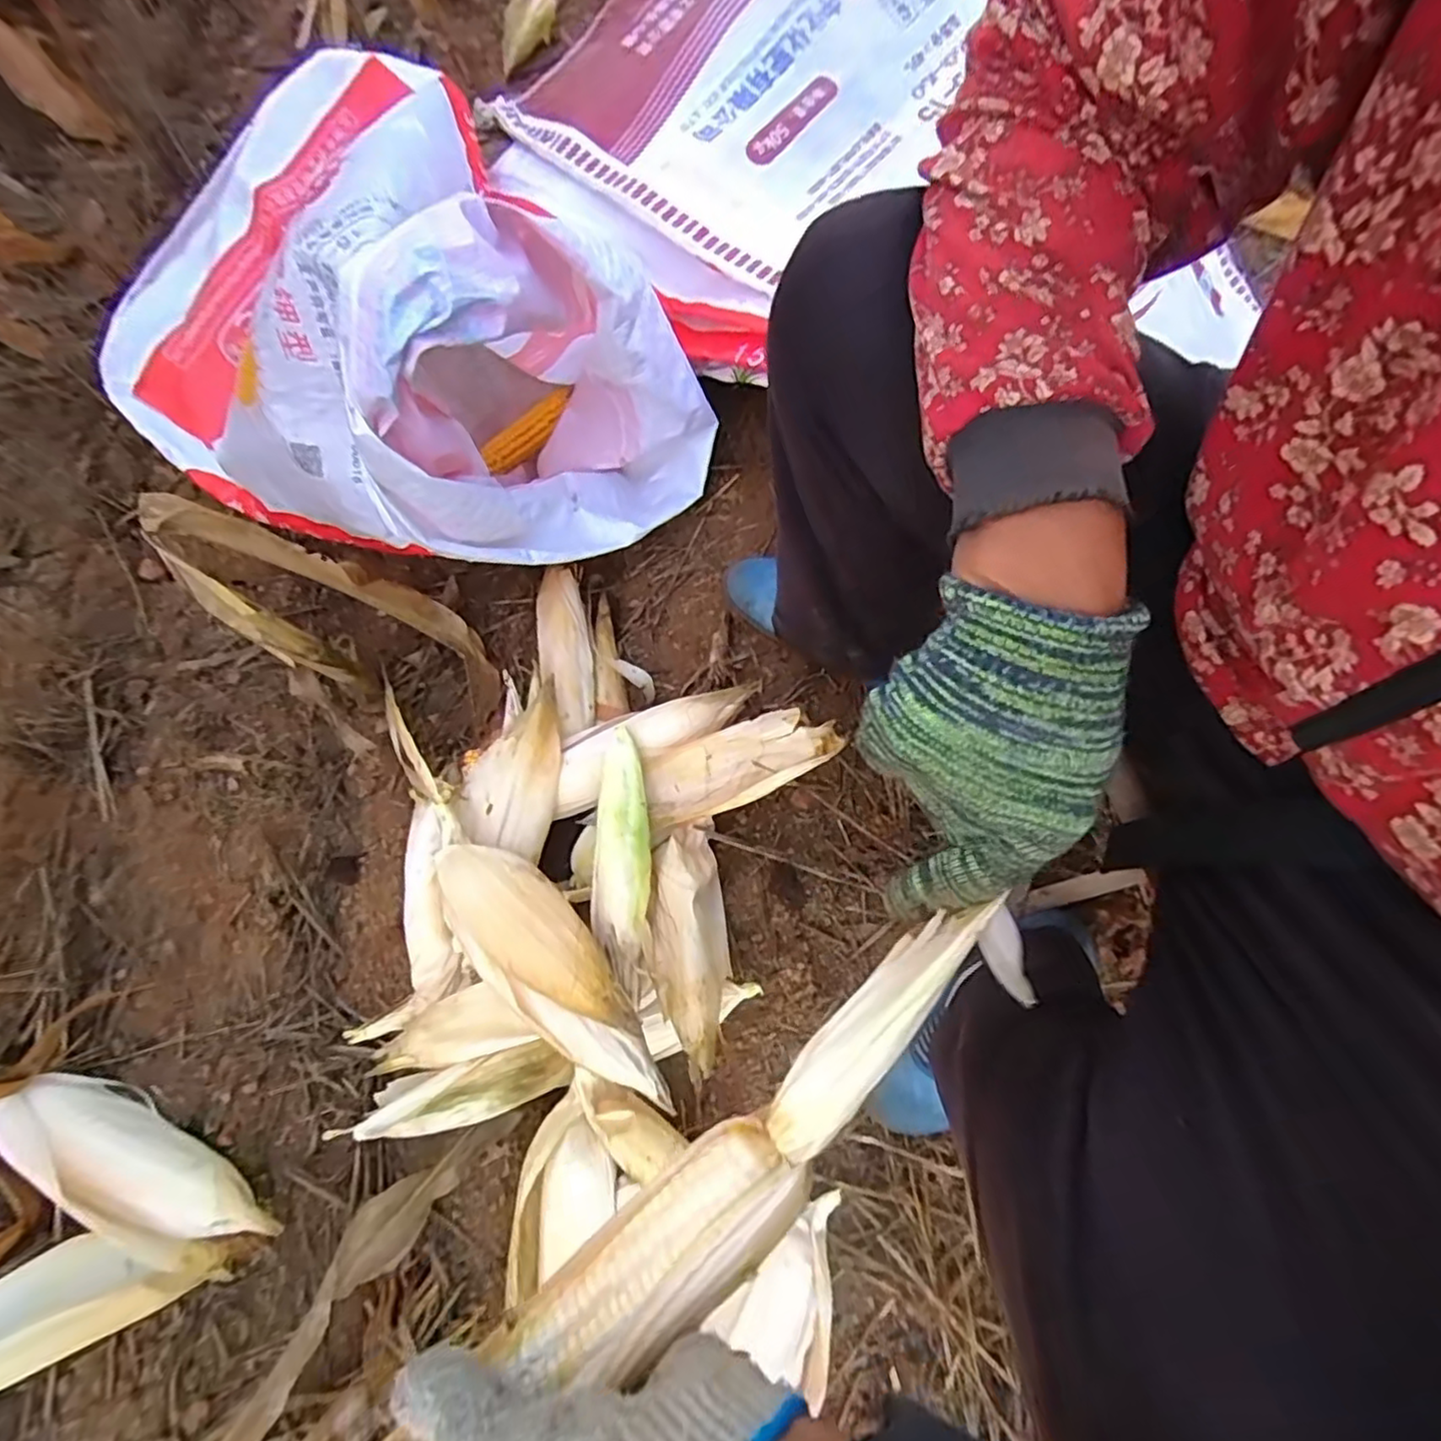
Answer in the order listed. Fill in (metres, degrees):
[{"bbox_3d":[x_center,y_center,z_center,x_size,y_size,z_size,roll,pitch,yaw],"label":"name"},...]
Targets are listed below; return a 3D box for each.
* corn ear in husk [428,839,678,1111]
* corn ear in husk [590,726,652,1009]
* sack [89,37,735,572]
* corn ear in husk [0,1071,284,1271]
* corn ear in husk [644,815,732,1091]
[{"bbox_3d":[-0.142,0.201,0.548,0.273,0.053,0.090,41,82,14],"label":"corn ear in husk"},{"bbox_3d":[-0.084,0.124,0.611,0.054,0.049,0.235,-1,75,5],"label":"corn ear in husk"},{"bbox_3d":[-0.342,-0.379,0.668,0.535,0.370,0.428,41,82,14],"label":"sack"},{"bbox_3d":[-0.518,0.401,0.594,0.257,0.058,0.074,25,77,11],"label":"corn ear in husk"},{"bbox_3d":[-0.026,0.184,0.575,0.070,0.054,0.213,-8,46,-1],"label":"corn ear in husk"}]

